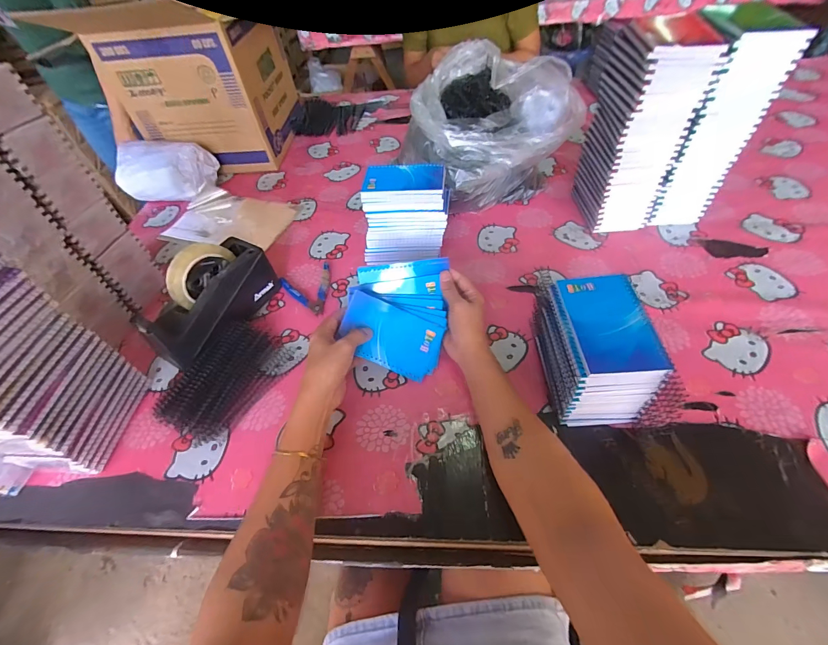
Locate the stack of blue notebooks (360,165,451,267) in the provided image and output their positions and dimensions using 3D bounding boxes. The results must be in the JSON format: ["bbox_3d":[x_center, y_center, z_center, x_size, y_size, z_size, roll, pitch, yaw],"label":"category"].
[{"bbox_3d":[-0.013,-0.186,0.631,0.144,0.127,0.109,0,52,6],"label":"stack of blue notebooks"}]

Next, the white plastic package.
[{"bbox_3d":[-0.555,-0.341,0.815,0.191,0.086,0.113,2,52,8],"label":"white plastic package"}]

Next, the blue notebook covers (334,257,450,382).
[{"bbox_3d":[-0.024,-0.014,0.514,0.137,0.014,0.164,10,78,1],"label":"blue notebook covers"}]

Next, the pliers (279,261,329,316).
[{"bbox_3d":[-0.171,-0.052,0.621,0.084,0.013,0.106,-23,53,-12],"label":"pliers"}]

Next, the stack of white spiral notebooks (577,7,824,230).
[{"bbox_3d":[0.385,-0.289,0.580,0.191,0.284,0.140,-9,51,-1],"label":"stack of white spiral notebooks"}]

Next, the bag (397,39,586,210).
[{"bbox_3d":[0.134,-0.363,0.691,0.294,0.208,0.218,-23,53,-12],"label":"bag"}]

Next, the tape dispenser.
[{"bbox_3d":[-0.307,-0.041,0.547,0.074,0.112,0.199,20,56,20],"label":"tape dispenser"}]

